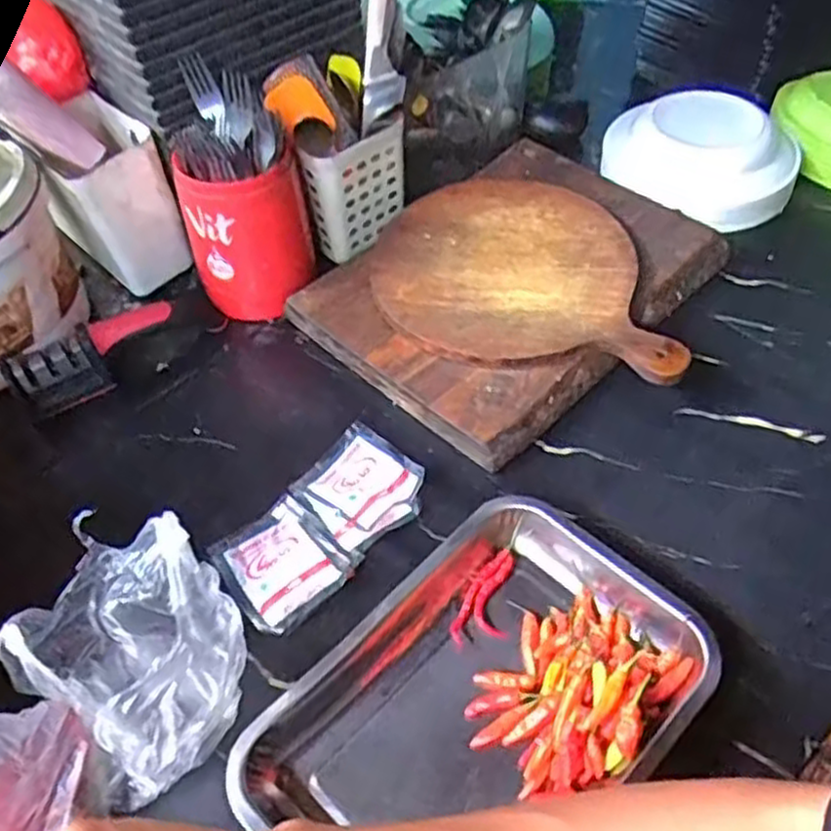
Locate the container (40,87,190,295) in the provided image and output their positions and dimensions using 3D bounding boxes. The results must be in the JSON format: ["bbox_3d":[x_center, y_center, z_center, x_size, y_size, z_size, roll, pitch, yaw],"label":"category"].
[{"bbox_3d":[-0.323,-0.233,0.807,0.099,0.142,0.160,-35,57,-22],"label":"container"}]

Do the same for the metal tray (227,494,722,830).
[{"bbox_3d":[0.042,0.197,0.517,0.298,0.044,0.210,-39,58,-24],"label":"metal tray"}]

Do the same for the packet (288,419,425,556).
[{"bbox_3d":[-0.047,0.060,0.649,0.098,0.020,0.094,35,62,28],"label":"packet"}]

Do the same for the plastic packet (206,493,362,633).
[{"bbox_3d":[-0.106,0.119,0.610,0.088,0.019,0.096,-38,58,-23],"label":"plastic packet"}]

